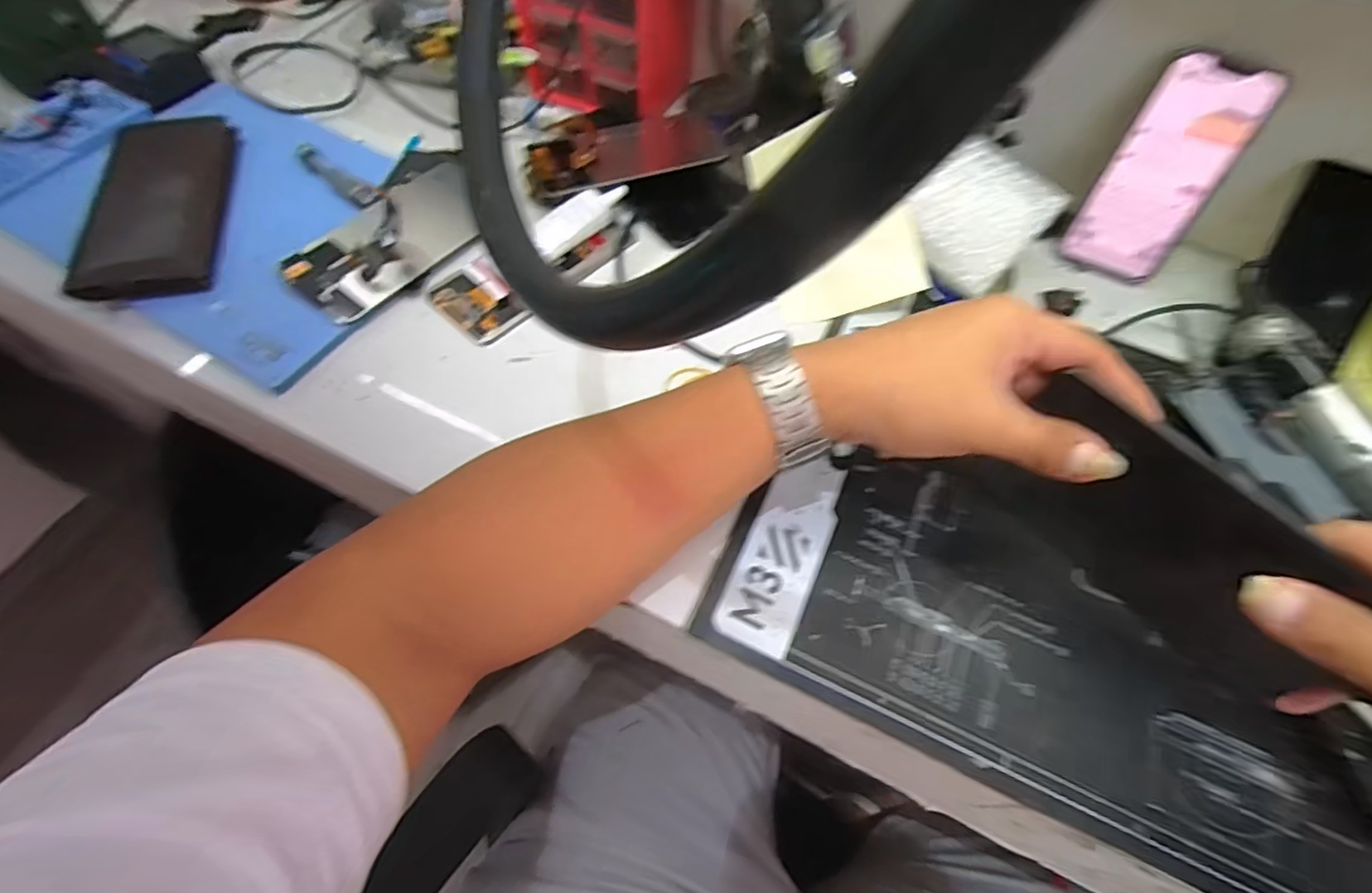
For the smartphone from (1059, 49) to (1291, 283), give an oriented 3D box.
[{"bbox_3d":[0.355,-0.203,0.452,0.073,0.149,0.014,28,36,16],"label":"smartphone"}]

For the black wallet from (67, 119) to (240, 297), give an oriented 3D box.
[{"bbox_3d":[-0.401,-0.184,0.458,0.091,0.021,0.176,-1,67,-18],"label":"black wallet"}]

